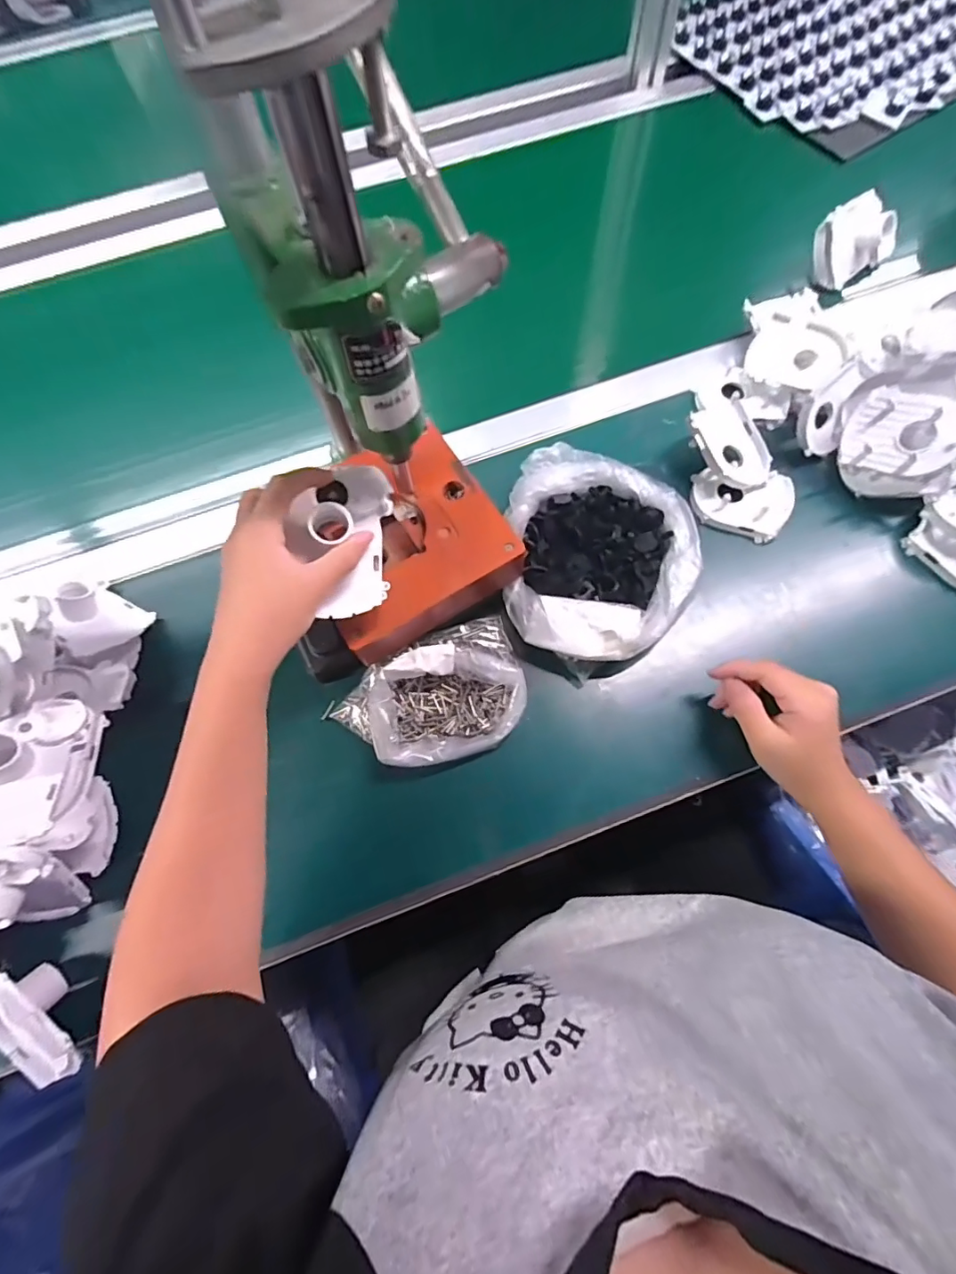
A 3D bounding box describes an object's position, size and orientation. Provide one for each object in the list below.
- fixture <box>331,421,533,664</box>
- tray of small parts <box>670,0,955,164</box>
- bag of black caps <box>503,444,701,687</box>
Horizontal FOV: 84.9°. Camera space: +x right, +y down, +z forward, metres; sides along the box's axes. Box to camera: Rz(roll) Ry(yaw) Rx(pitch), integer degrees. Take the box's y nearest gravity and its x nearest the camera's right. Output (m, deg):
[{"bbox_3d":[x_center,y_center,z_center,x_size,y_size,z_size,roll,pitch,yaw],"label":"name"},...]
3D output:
[{"bbox_3d":[-0.061,-0.073,0.438,0.153,0.070,0.146,-31,72,-8],"label":"fixture"},{"bbox_3d":[0.523,-0.823,0.707,0.454,0.045,0.344,-30,72,-8],"label":"tray of small parts"},{"bbox_3d":[0.098,-0.066,0.445,0.159,0.037,0.189,18,72,8],"label":"bag of black caps"}]

